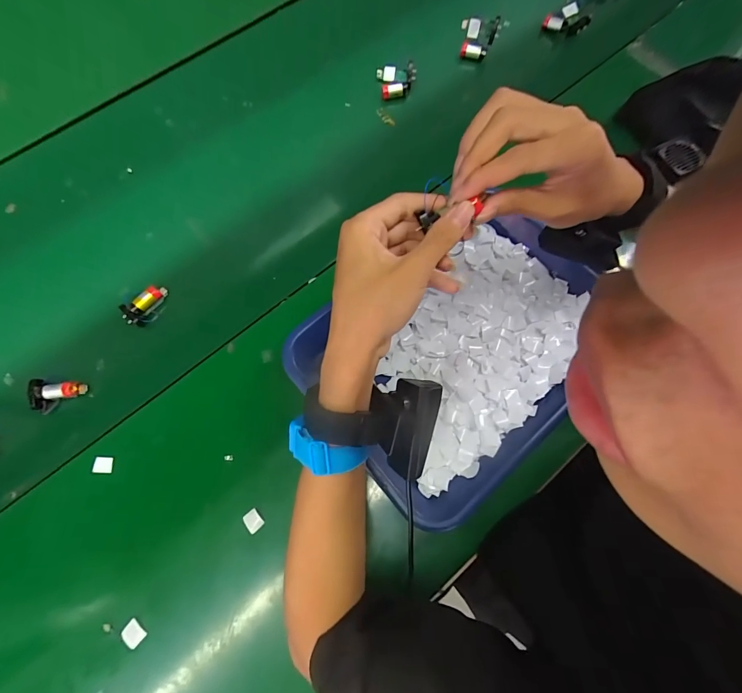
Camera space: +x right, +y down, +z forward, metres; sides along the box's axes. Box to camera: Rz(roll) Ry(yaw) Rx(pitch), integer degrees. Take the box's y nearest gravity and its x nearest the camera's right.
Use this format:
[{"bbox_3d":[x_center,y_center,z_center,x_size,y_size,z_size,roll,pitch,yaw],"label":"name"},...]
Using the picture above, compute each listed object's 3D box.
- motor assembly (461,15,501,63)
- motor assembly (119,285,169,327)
[{"bbox_3d":[0.159,-0.455,0.544,0.054,0.041,0.034,15,75,3],"label":"motor assembly"},{"bbox_3d":[-0.261,-0.048,0.431,0.053,0.017,0.029,-42,79,-11],"label":"motor assembly"}]

